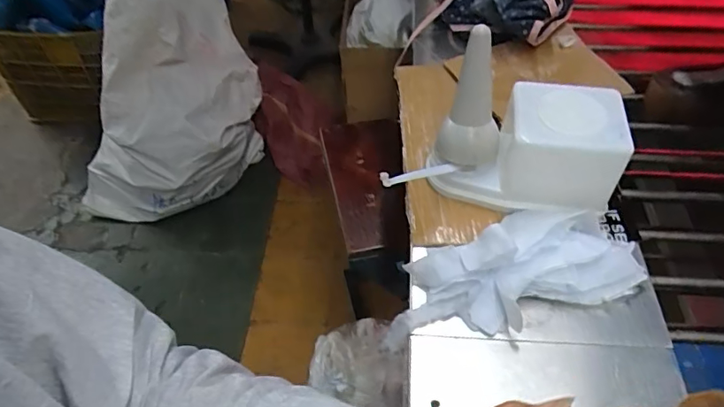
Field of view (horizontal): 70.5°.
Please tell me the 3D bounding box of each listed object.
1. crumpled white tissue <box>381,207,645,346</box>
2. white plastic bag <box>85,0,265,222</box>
[{"bbox_3d":[0.140,0.069,0.509,0.249,0.079,0.105,-15,72,5],"label":"crumpled white tissue"},{"bbox_3d":[-0.576,-0.302,1.405,0.562,0.623,0.379,-16,52,-11],"label":"white plastic bag"}]

